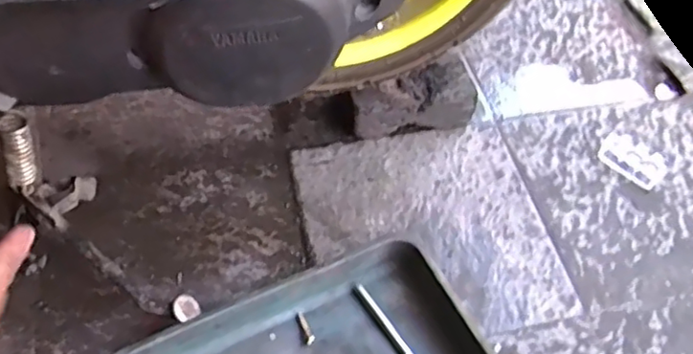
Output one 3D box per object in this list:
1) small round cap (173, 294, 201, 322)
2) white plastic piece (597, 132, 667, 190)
[{"bbox_3d":[-0.165,0.136,0.640,0.028,0.010,0.030,-11,54,-43],"label":"small round cap"},{"bbox_3d":[0.386,-0.024,0.836,0.083,0.010,0.065,39,61,22],"label":"white plastic piece"}]

